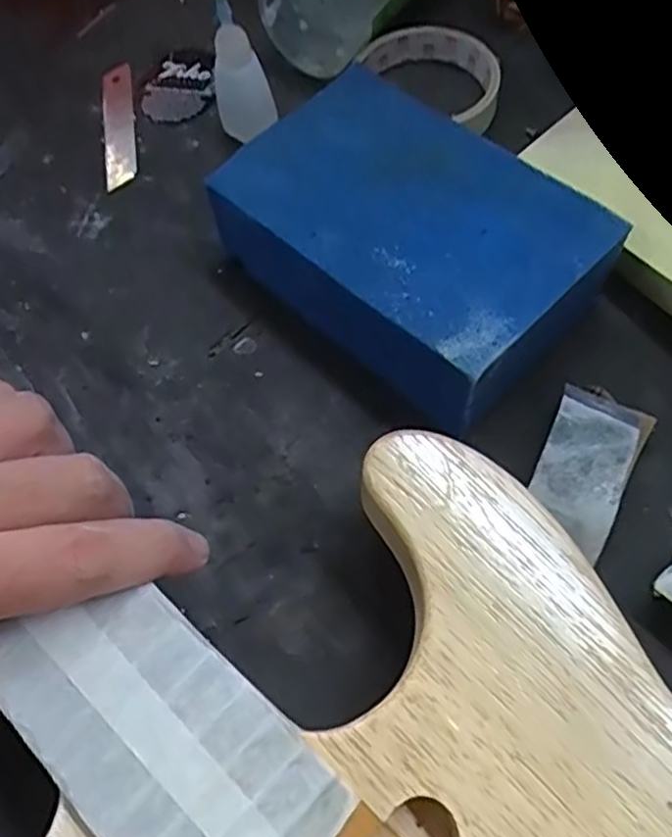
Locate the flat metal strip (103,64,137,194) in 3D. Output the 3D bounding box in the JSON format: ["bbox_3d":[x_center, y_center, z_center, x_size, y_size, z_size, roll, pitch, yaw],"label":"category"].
[{"bbox_3d":[-0.129,-0.175,0.422,0.017,0.006,0.094,-10,63,-1],"label":"flat metal strip"}]

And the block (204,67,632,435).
[{"bbox_3d":[0.030,-0.075,0.333,0.168,0.064,0.123,40,73,21],"label":"block"}]

